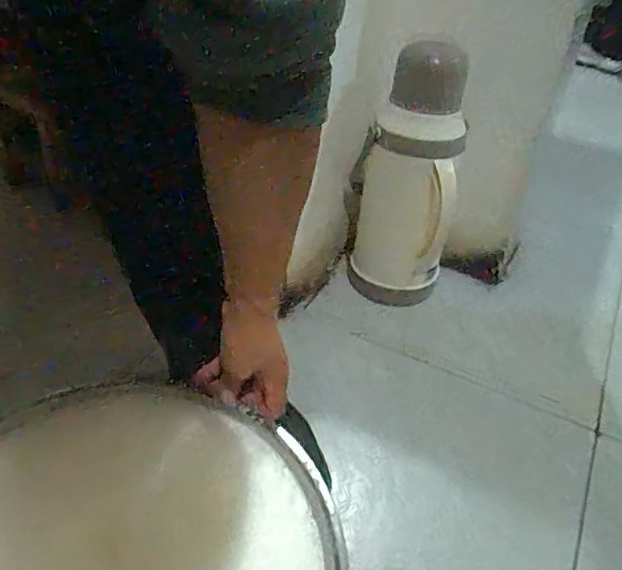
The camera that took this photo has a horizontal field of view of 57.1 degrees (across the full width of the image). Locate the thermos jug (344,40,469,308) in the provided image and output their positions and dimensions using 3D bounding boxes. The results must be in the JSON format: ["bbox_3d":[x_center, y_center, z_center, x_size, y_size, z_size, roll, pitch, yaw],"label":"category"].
[{"bbox_3d":[0.145,-0.146,0.902,0.157,0.396,0.119,8,36,4],"label":"thermos jug"}]

